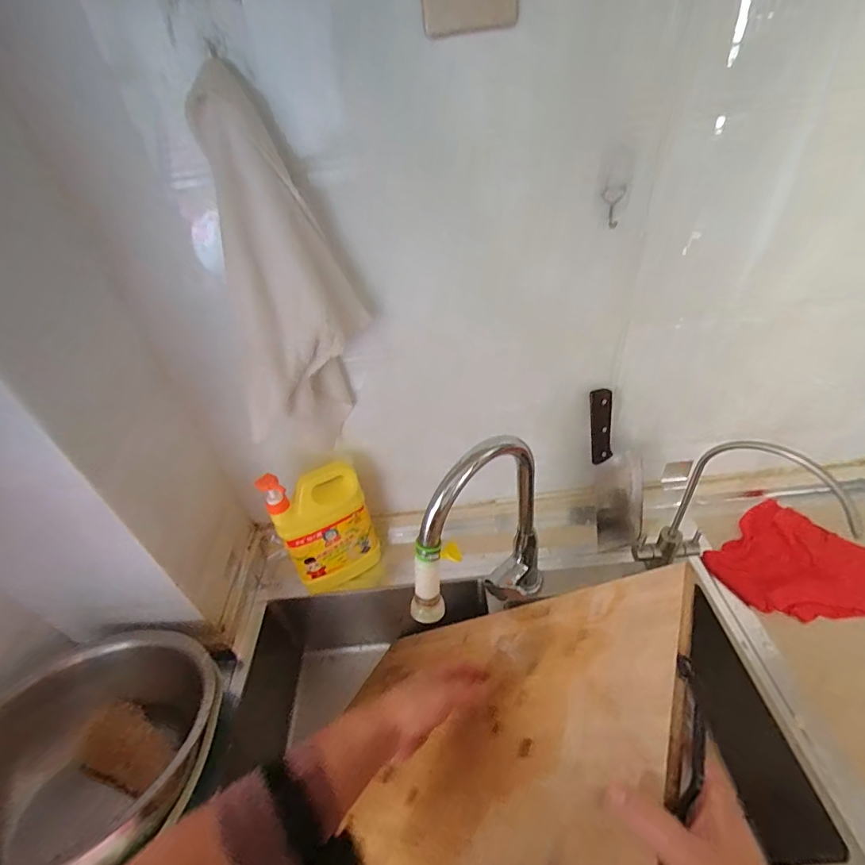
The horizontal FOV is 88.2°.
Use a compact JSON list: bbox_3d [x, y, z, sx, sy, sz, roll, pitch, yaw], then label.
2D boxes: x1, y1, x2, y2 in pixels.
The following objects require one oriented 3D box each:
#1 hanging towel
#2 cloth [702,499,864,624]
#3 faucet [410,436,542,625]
[{"bbox_3d":[-0.176,-0.147,0.559,0.168,0.438,0.087,-4,40,5],"label":"hanging towel"},{"bbox_3d":[0.591,0.213,0.718,0.214,0.033,0.200,-28,44,-22],"label":"cloth"},{"bbox_3d":[0.070,0.170,0.602,0.059,0.341,0.242,27,51,35],"label":"faucet"}]

